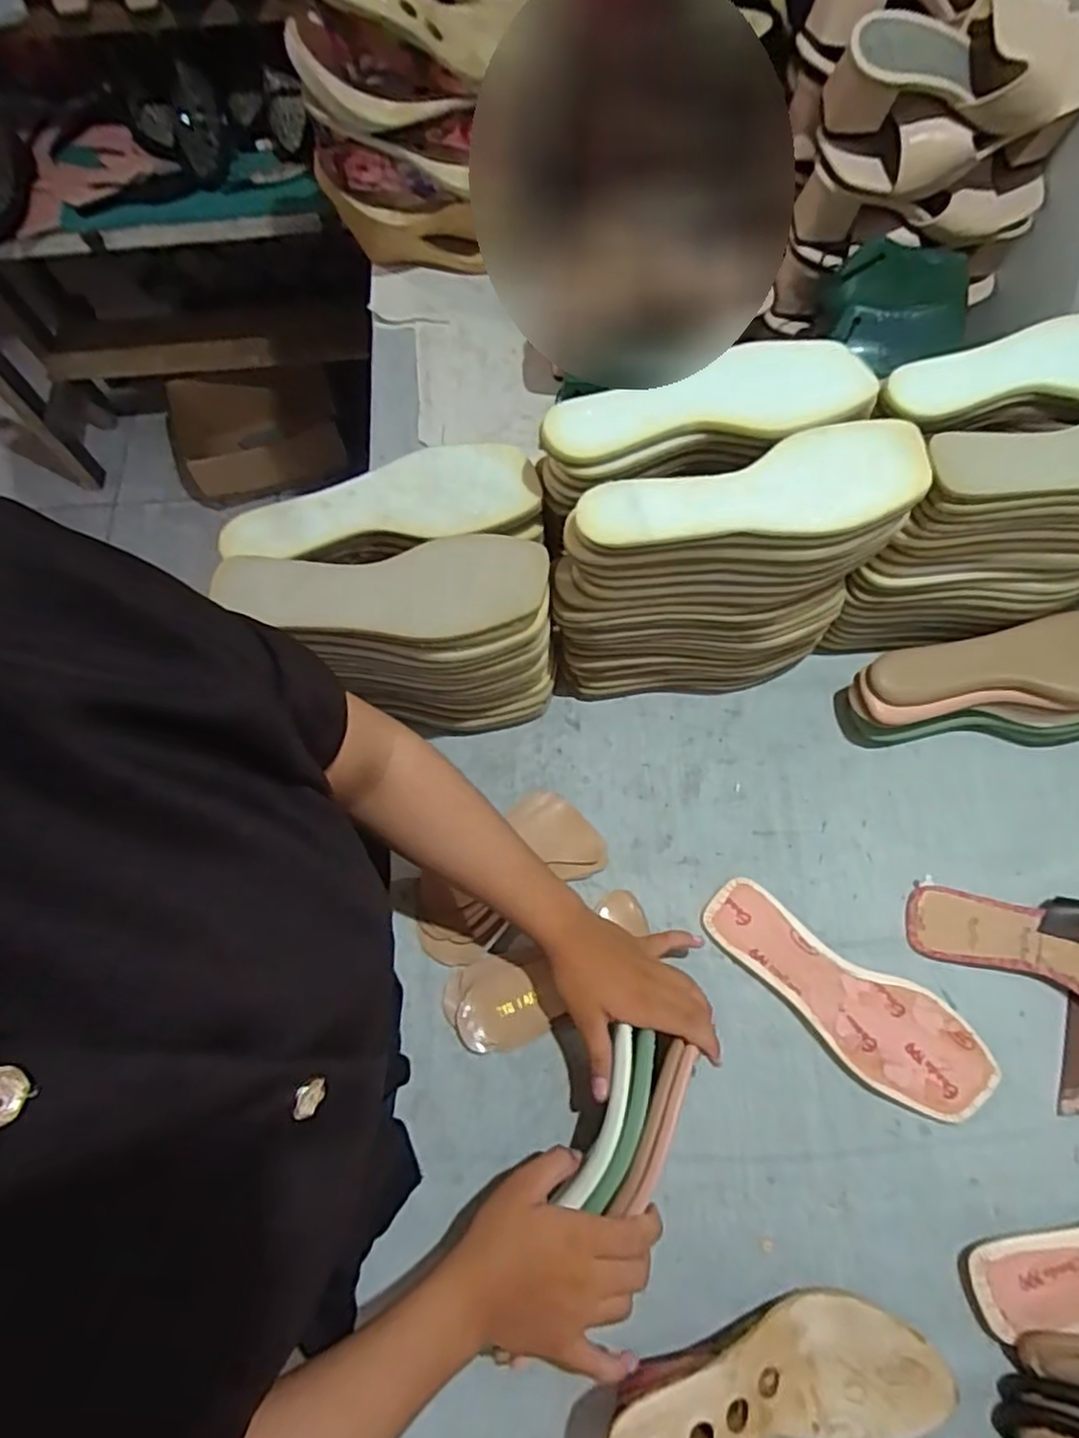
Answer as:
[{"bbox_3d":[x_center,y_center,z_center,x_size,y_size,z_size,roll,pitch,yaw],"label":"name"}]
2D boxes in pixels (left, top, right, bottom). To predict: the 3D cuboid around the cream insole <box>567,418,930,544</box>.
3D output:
[{"bbox_3d":[0.150,-0.152,0.470,0.239,0.013,0.078,-16,64,-1],"label":"cream insole"}]

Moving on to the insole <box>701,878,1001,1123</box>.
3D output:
[{"bbox_3d":[0.246,0.229,0.561,0.243,0.017,0.083,32,71,13],"label":"insole"}]

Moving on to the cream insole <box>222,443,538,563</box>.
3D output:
[{"bbox_3d":[-0.121,-0.168,0.530,0.235,0.025,0.081,-11,68,-4],"label":"cream insole"}]

